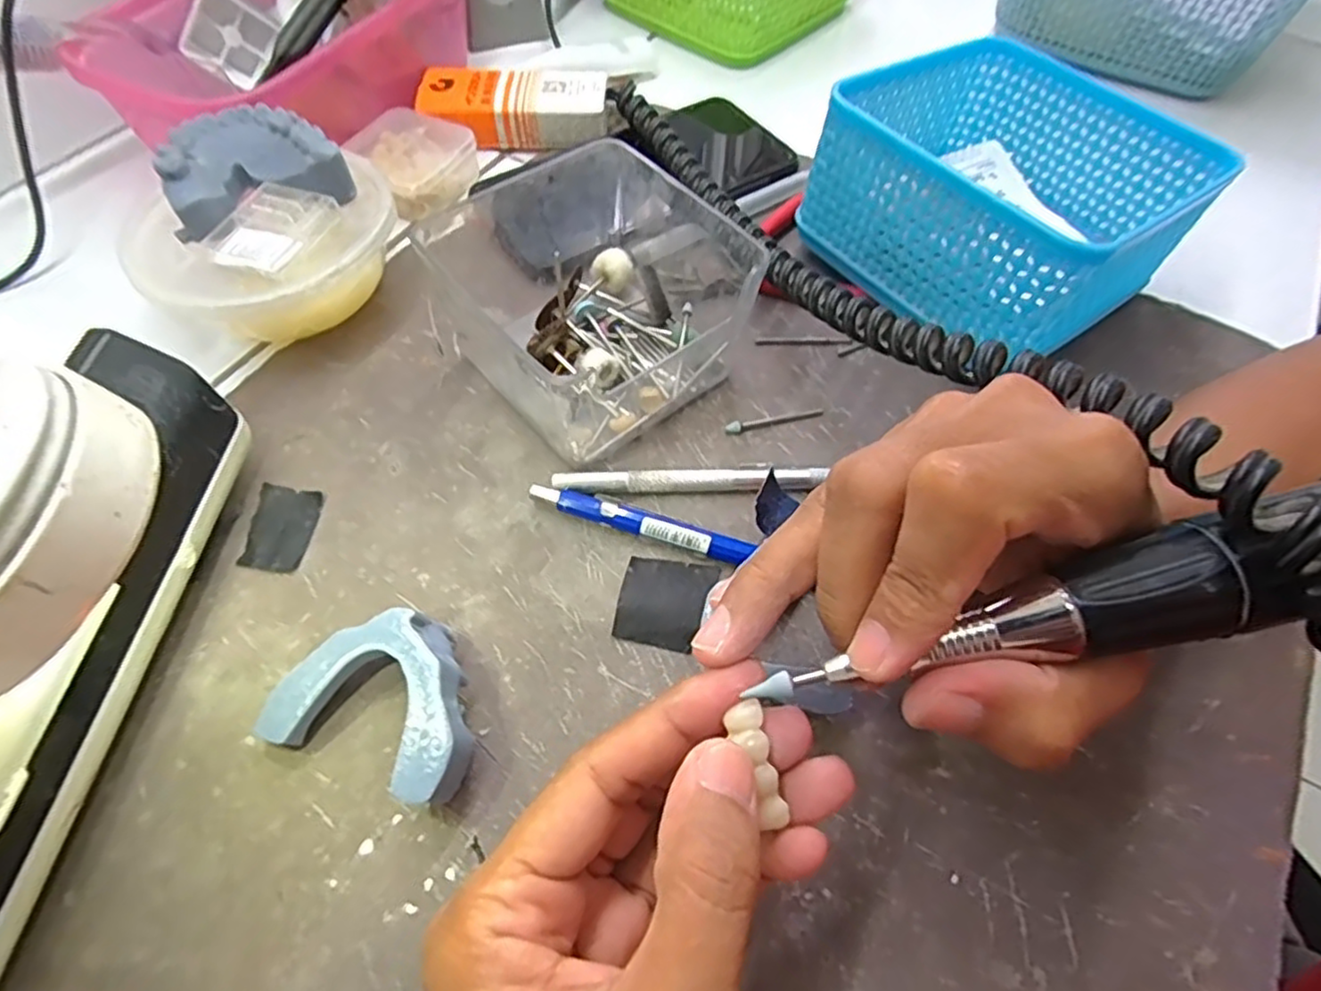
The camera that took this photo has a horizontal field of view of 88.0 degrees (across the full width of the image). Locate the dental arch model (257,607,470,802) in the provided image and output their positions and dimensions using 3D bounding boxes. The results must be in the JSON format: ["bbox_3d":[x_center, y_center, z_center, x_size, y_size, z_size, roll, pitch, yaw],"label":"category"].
[{"bbox_3d":[-0.082,0.061,0.207,0.064,0.025,0.046,18,60,9],"label":"dental arch model"}]

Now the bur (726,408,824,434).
[{"bbox_3d":[0.046,-0.032,0.278,0.041,0.005,0.006,-15,61,-9],"label":"bur"}]

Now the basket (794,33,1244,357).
[{"bbox_3d":[0.150,-0.133,0.300,0.133,0.072,0.129,-34,65,-20],"label":"basket"}]

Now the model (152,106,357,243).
[{"bbox_3d":[-0.166,-0.135,0.278,0.065,0.021,0.051,-24,62,-15],"label":"model"}]

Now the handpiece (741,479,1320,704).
[{"bbox_3d":[0.116,0.016,0.143,0.187,0.030,0.025,-16,60,5],"label":"handpiece"}]

